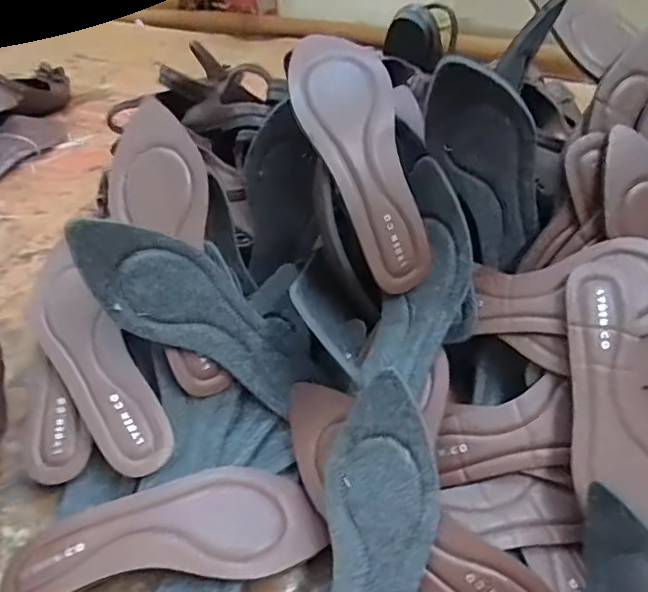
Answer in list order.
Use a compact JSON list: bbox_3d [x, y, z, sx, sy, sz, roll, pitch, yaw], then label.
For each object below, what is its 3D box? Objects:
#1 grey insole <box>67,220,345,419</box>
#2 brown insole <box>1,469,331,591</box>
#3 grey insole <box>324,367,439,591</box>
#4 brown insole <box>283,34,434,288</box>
[{"bbox_3d":[-0.091,0.017,0.454,0.022,0.235,0.077,-3,56,62],"label":"grey insole"},{"bbox_3d":[-0.111,0.175,0.416,0.214,0.023,0.073,-6,44,-6],"label":"brown insole"},{"bbox_3d":[0.032,0.176,0.375,0.074,0.026,0.239,8,67,8],"label":"grey insole"},{"bbox_3d":[0.032,-0.108,0.453,0.076,0.029,0.212,-21,92,-21],"label":"brown insole"}]

